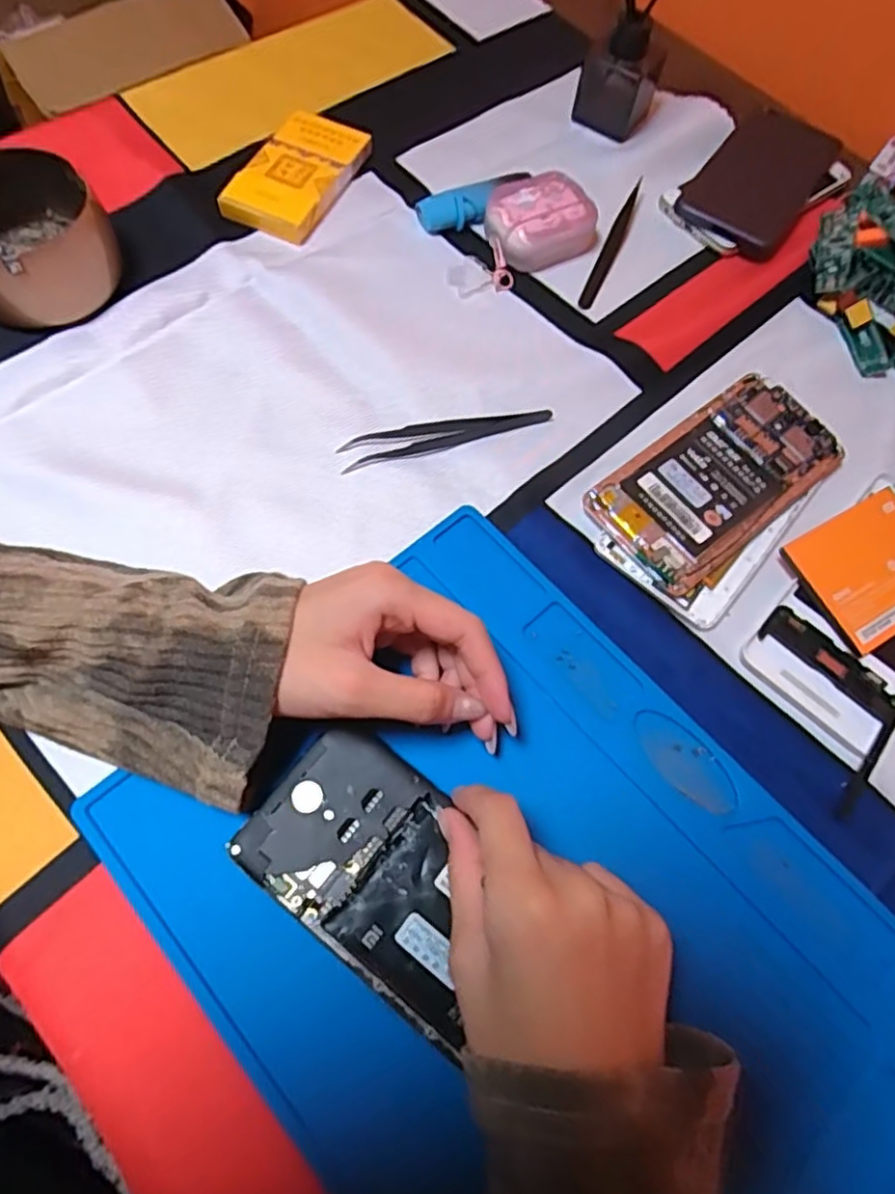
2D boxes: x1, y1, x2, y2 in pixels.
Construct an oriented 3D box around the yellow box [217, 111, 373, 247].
[{"bbox_3d":[-0.098,-0.274,0.444,0.059,0.014,0.101,23,67,6],"label":"yellow box"}]

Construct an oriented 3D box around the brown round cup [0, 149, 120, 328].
[{"bbox_3d":[-0.234,-0.200,0.381,0.084,0.056,0.079,1,67,-3],"label":"brown round cup"}]

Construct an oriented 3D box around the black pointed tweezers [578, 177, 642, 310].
[{"bbox_3d":[0.107,-0.229,0.441,0.009,0.006,0.116,23,67,6],"label":"black pointed tweezers"}]

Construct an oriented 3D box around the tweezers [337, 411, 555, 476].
[{"bbox_3d":[0.000,-0.088,0.369,0.115,0.008,0.016,-14,68,-9],"label":"tweezers"}]

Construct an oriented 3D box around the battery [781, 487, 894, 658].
[{"bbox_3d":[0.221,-0.015,0.352,0.080,0.008,0.064,-27,71,-14],"label":"battery"}]

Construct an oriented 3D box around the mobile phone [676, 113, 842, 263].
[{"bbox_3d":[0.212,-0.281,0.463,0.071,0.011,0.128,35,69,11],"label":"mobile phone"}]

